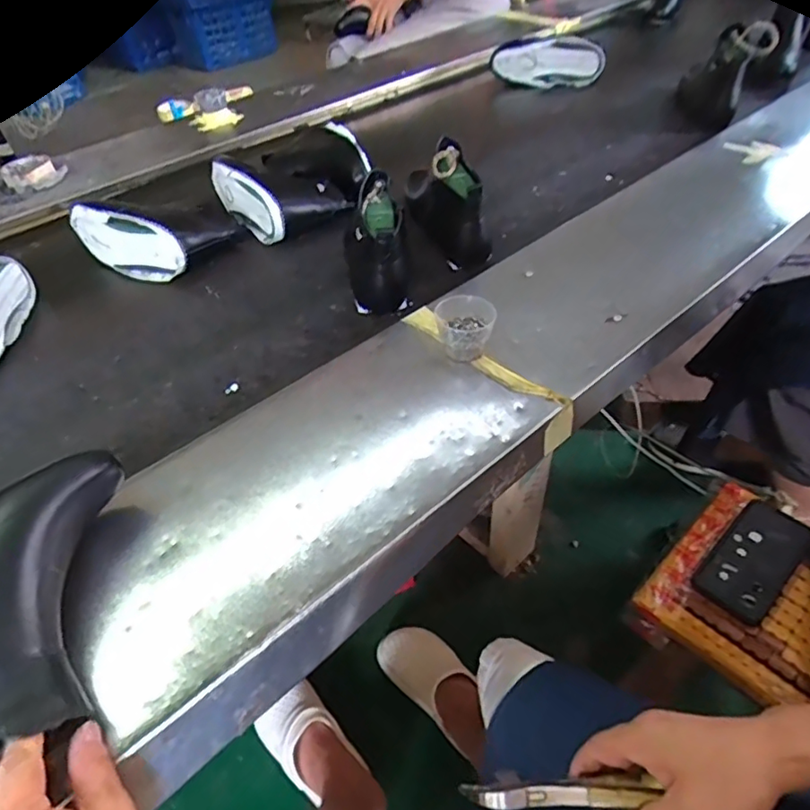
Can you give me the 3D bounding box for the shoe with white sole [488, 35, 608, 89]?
[{"bbox_3d":[0.341,-0.836,1.355,0.271,0.105,0.078,15,50,17],"label":"shoe with white sole"}]

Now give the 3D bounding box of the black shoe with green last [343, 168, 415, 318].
[{"bbox_3d":[-0.046,-0.230,0.766,0.078,0.154,0.202,-8,48,-3],"label":"black shoe with green last"}]

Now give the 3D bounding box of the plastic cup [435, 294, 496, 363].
[{"bbox_3d":[0.066,-0.083,0.617,0.063,0.048,0.062,-2,48,2],"label":"plastic cup"}]

